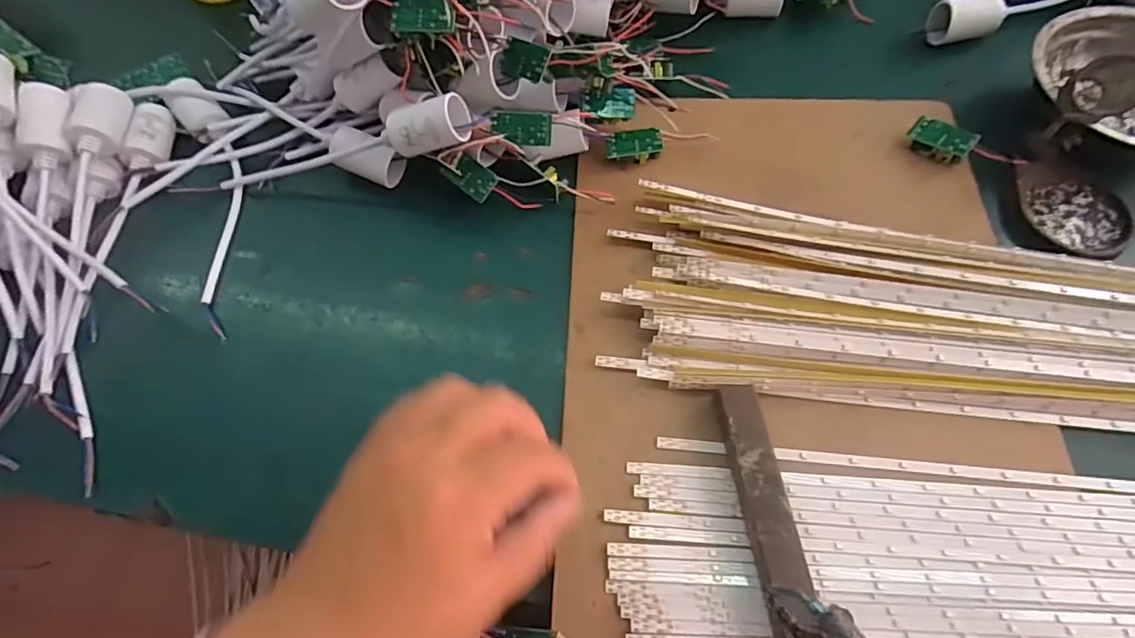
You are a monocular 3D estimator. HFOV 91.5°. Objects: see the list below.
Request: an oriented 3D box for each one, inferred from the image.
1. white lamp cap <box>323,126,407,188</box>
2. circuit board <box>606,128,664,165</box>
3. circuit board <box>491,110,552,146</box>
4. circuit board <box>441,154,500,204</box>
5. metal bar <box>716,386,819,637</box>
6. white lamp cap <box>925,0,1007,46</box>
[{"bbox_3d":[-0.134,-0.108,0.377,0.048,0.032,0.032,21,68,12],"label":"white lamp cap"},{"bbox_3d":[0.046,-0.119,0.378,0.038,0.010,0.021,-6,65,0],"label":"circuit board"},{"bbox_3d":[-0.029,-0.120,0.346,0.038,0.019,0.004,-1,26,-13],"label":"circuit board"},{"bbox_3d":[-0.063,-0.094,0.362,0.032,0.005,0.021,38,95,-8],"label":"circuit board"},{"bbox_3d":[0.102,0.135,0.249,0.022,0.022,0.213,-7,65,-1],"label":"metal bar"},{"bbox_3d":[0.301,-0.224,0.418,0.048,0.034,0.029,-10,65,-2],"label":"white lamp cap"}]

